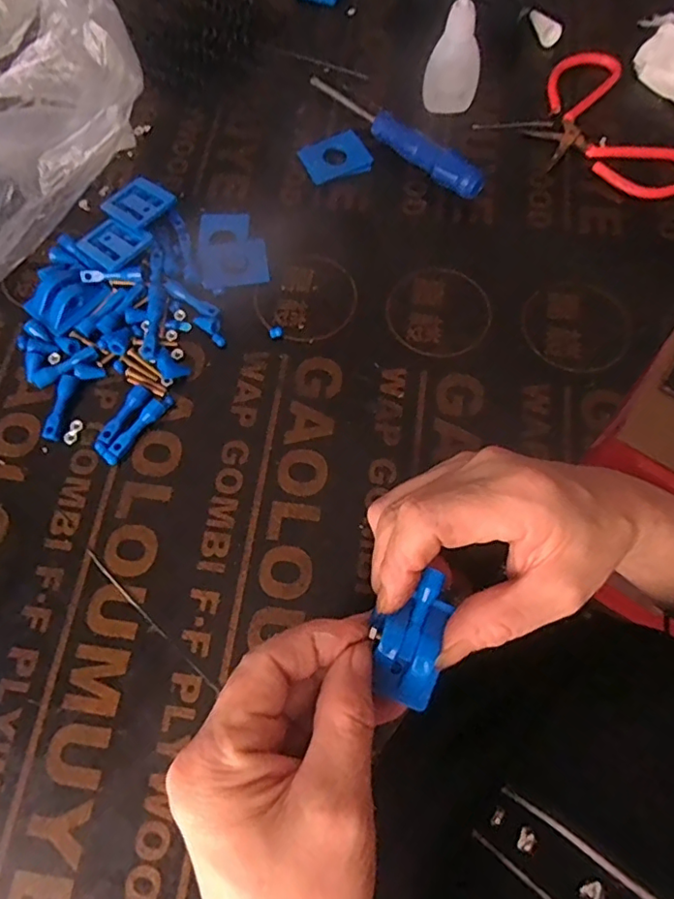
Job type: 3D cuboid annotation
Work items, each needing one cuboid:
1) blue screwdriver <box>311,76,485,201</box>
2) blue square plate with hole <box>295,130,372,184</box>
[{"bbox_3d":[0.038,-0.217,0.374,0.020,0.019,0.153,-42,74,-13],"label":"blue screwdriver"},{"bbox_3d":[-0.001,-0.196,0.374,0.040,0.006,0.036,-24,71,-8],"label":"blue square plate with hole"}]

